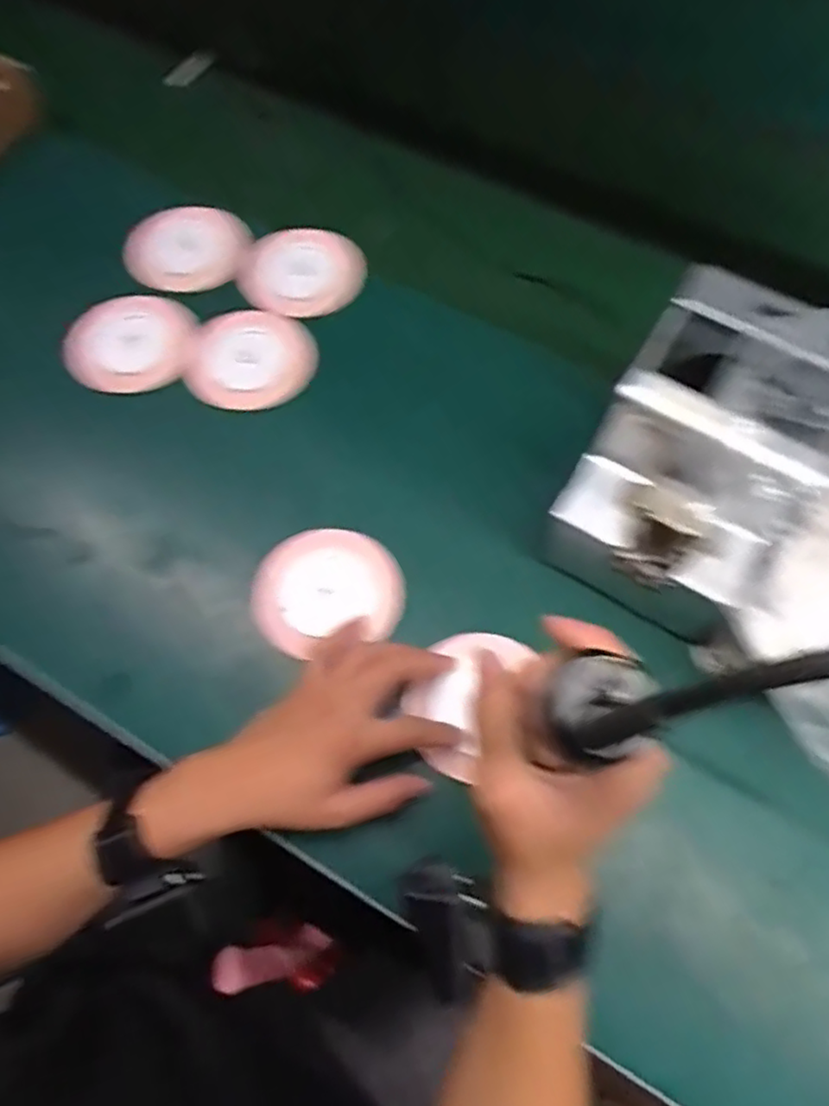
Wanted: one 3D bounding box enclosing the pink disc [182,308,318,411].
[{"bbox_3d":[-0.143,-0.170,0.587,0.110,0.015,0.099,-14,67,-5],"label":"pink disc"}]

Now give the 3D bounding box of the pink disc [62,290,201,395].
[{"bbox_3d":[-0.248,-0.185,0.592,0.106,0.018,0.099,0,67,1],"label":"pink disc"}]

